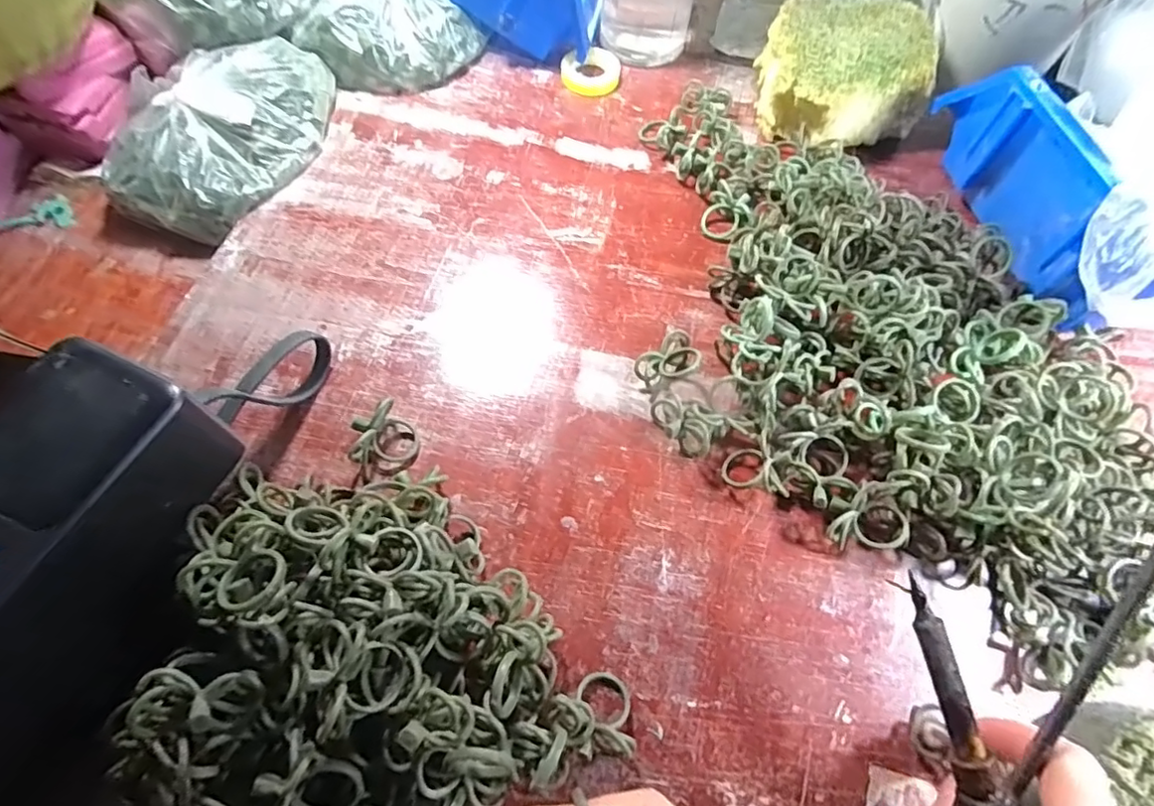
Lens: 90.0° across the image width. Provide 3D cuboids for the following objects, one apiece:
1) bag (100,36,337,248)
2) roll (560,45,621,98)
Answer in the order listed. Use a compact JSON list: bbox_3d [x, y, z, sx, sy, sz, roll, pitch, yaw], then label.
[{"bbox_3d":[-0.222,-0.176,0.364,0.102,0.038,0.144,20,67,9],"label":"bag"},{"bbox_3d":[0.010,-0.243,0.419,0.042,0.013,0.041,0,65,0],"label":"roll"}]

